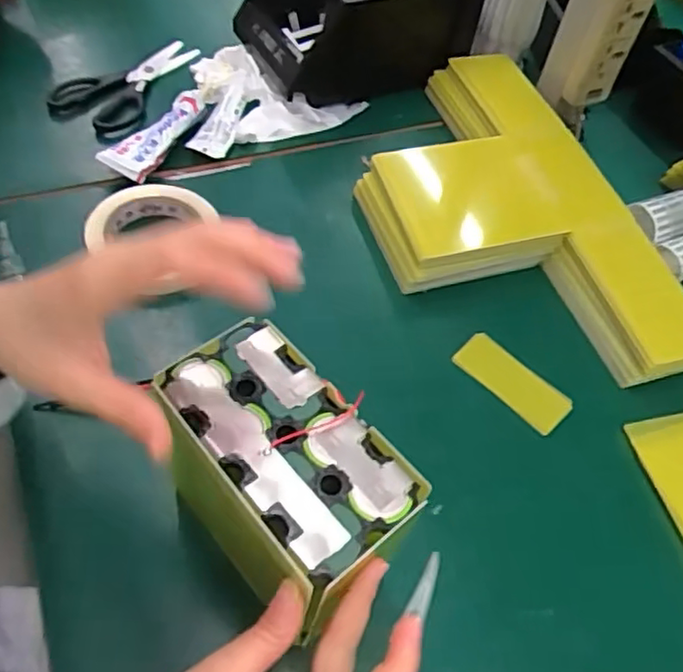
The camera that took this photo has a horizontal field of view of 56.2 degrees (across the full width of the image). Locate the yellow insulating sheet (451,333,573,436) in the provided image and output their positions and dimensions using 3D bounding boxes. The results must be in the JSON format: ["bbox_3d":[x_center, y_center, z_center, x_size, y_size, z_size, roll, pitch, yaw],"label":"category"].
[{"bbox_3d":[0.144,0.038,0.540,0.099,0.004,0.040,41,66,19],"label":"yellow insulating sheet"}]

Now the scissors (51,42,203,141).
[{"bbox_3d":[-0.228,-0.281,0.713,0.116,0.013,0.187,31,56,14],"label":"scissors"}]

